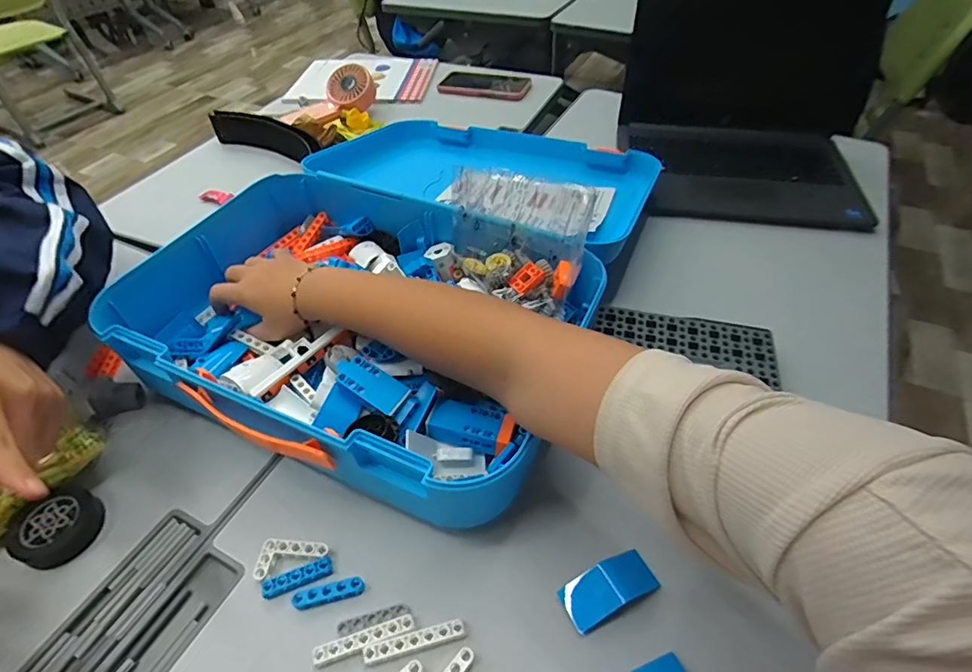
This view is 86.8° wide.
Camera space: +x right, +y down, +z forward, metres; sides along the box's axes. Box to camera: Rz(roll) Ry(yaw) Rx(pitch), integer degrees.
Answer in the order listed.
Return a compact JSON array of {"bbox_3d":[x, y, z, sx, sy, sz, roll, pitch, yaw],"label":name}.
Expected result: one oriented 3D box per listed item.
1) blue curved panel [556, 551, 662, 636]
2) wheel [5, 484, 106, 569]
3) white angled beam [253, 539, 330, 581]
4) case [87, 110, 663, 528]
[{"bbox_3d":[0.090,0.183,0.375,0.072,0.013,0.032,-22,51,-17],"label":"blue curved panel"},{"bbox_3d":[-0.341,0.152,0.410,0.055,0.019,0.059,-1,47,1],"label":"wheel"},{"bbox_3d":[-0.150,0.166,0.396,0.053,0.009,0.025,-16,49,-13],"label":"white angled beam"},{"bbox_3d":[-0.061,-0.098,0.567,0.391,0.099,0.548,19,51,18],"label":"case"}]

